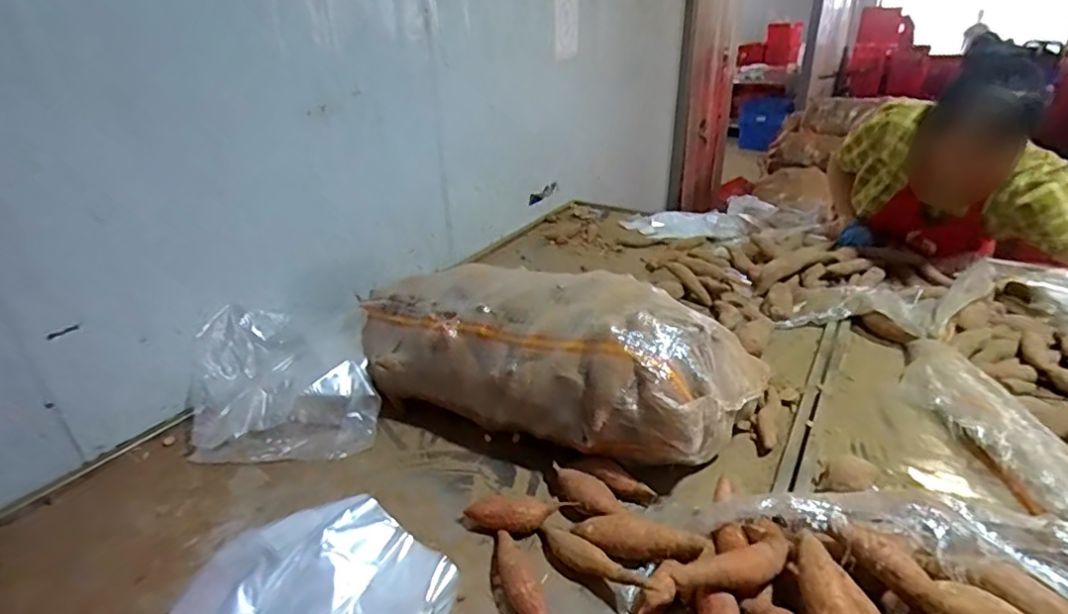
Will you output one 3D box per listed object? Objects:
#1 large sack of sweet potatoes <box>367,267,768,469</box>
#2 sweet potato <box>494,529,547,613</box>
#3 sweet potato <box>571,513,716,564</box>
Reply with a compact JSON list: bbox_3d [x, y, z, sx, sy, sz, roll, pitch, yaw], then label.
[{"bbox_3d":[0.011,0.082,0.971,0.673,0.225,0.256,12,30,25],"label":"large sack of sweet potatoes"},{"bbox_3d":[-0.018,0.340,0.689,0.038,0.037,0.186,-11,28,-18],"label":"sweet potato"},{"bbox_3d":[0.133,0.297,0.723,0.168,0.046,0.043,8,28,18],"label":"sweet potato"}]

